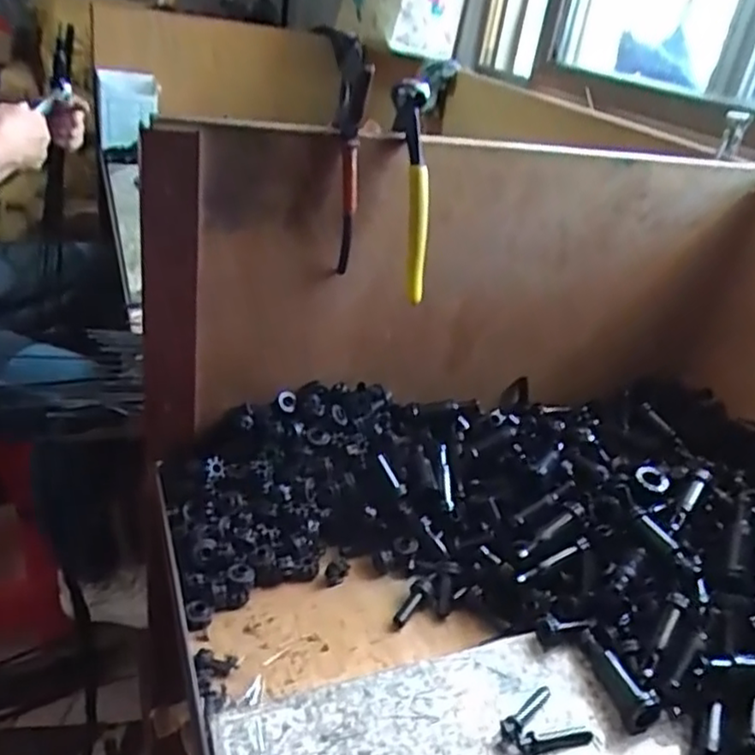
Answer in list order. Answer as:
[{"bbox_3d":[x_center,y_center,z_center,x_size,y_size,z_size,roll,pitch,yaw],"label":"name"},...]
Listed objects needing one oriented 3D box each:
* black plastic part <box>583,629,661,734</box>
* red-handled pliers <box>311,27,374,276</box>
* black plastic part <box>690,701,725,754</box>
[{"bbox_3d":[0.155,0.186,0.430,0.020,0.022,0.068,2,30,-14],"label":"black plastic part"},{"bbox_3d":[-0.024,-0.152,0.480,0.030,0.165,0.049,4,29,-10],"label":"red-handled pliers"},{"bbox_3d":[0.193,0.220,0.398,0.015,0.017,0.068,23,32,23],"label":"black plastic part"}]

